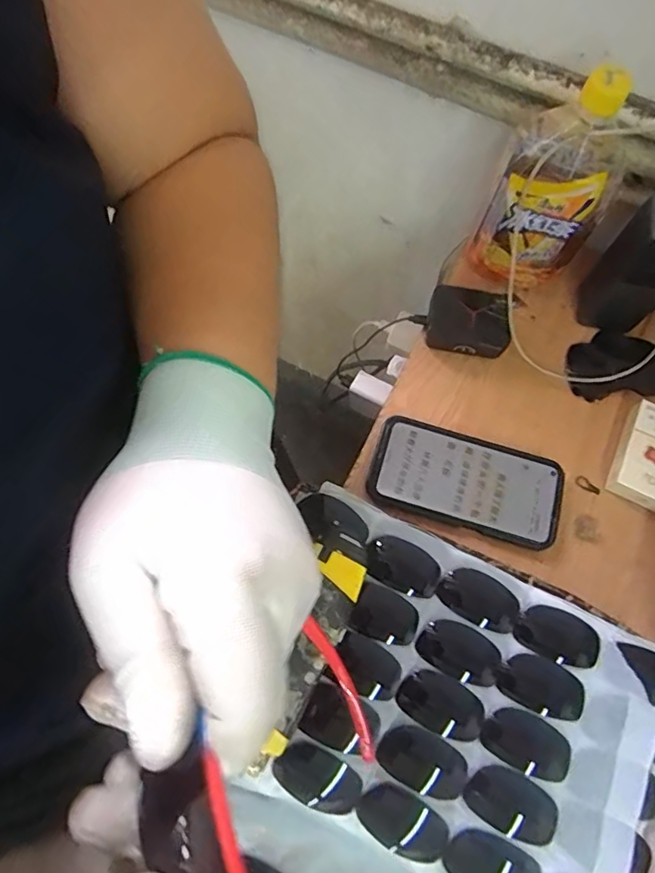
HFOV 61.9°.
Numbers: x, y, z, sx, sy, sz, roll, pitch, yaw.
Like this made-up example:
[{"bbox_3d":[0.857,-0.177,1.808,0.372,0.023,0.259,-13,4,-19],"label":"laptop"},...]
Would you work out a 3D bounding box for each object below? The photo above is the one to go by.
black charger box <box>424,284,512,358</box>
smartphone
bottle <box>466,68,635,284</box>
[{"bbox_3d":[0.136,-0.110,0.518,0.075,0.030,0.060,11,70,1],"label":"black charger box"},{"bbox_3d":[0.121,0.038,0.477,0.162,0.012,0.083,16,70,3],"label":"smartphone"},{"bbox_3d":[0.197,-0.216,0.475,0.093,0.200,0.096,29,71,8],"label":"bottle"}]

